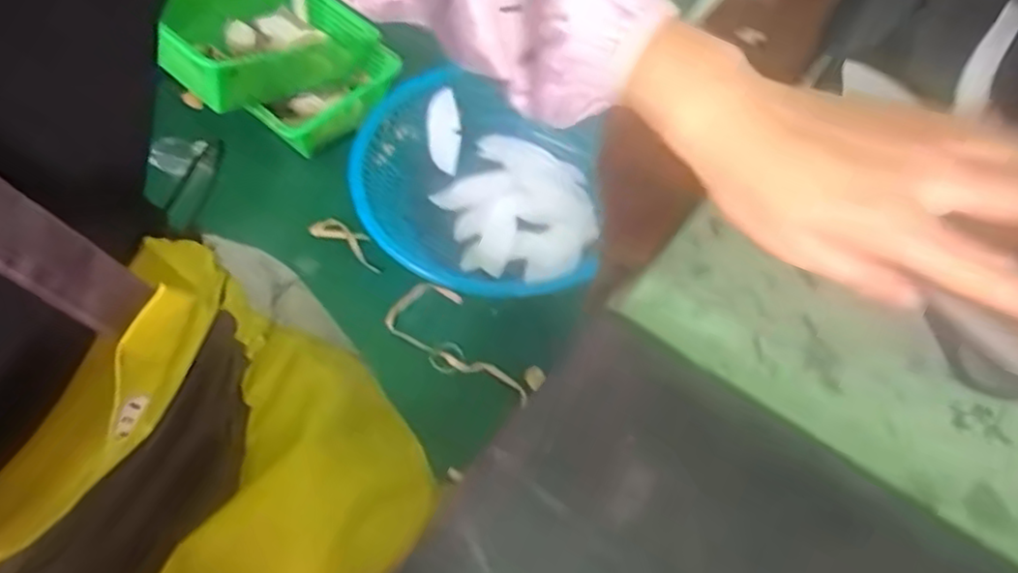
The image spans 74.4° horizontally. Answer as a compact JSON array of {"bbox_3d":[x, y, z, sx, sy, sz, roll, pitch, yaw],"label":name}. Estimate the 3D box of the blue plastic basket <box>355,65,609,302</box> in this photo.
[{"bbox_3d":[-0.035,-0.215,1.321,0.521,0.129,0.485,19,59,8],"label":"blue plastic basket"}]

